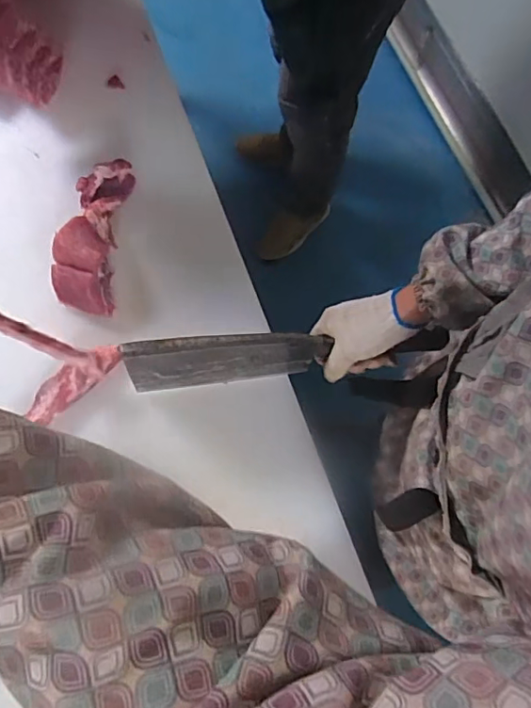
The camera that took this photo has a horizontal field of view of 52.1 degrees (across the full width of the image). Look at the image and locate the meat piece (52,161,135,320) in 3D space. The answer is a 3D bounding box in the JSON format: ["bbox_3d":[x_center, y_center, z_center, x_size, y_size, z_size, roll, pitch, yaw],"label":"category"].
[{"bbox_3d":[-0.230,-0.160,0.729,0.073,0.083,0.205,7,78,1],"label":"meat piece"}]

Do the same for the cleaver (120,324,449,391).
[{"bbox_3d":[0.027,0.002,0.672,0.380,0.139,0.030,-4,78,-7],"label":"cleaver"}]

